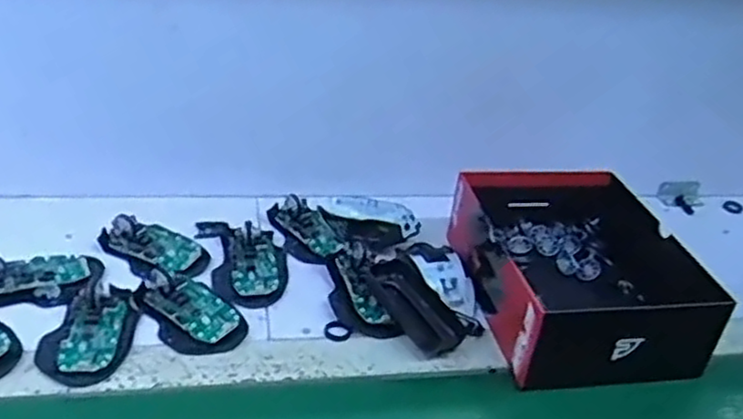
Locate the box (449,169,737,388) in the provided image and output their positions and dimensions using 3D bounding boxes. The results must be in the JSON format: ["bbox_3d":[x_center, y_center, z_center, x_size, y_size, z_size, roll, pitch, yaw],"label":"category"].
[{"bbox_3d":[0.202,0.057,0.716,0.187,0.090,0.246,-1,34,-13],"label":"box"}]

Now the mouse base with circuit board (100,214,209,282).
[{"bbox_3d":[-0.221,0.036,0.727,0.109,0.023,0.069,25,37,25],"label":"mouse base with circuit board"}]

